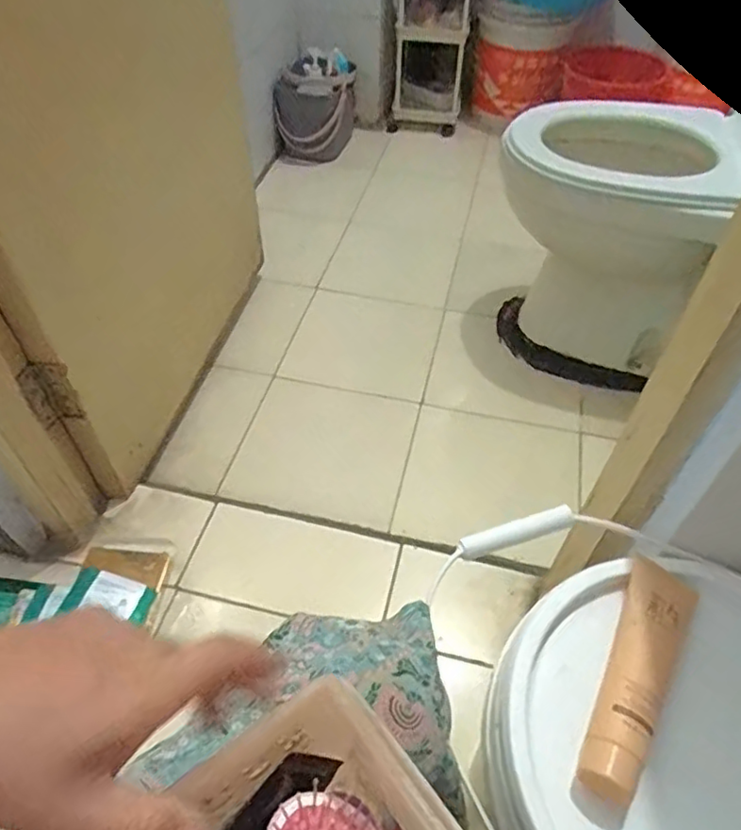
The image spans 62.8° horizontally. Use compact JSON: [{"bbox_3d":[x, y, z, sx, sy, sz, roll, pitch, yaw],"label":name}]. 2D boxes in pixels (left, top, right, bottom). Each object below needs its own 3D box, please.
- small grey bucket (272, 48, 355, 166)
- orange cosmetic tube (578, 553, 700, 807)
[{"bbox_3d":[-0.160,-0.882,1.749,0.224,0.235,0.224,0,50,-4],"label":"small grey bucket"},{"bbox_3d":[0.202,0.195,0.455,0.050,0.041,0.177,24,50,17],"label":"orange cosmetic tube"}]

